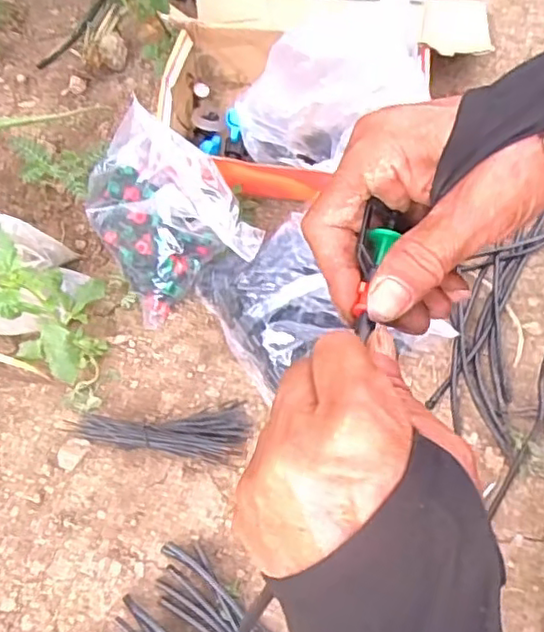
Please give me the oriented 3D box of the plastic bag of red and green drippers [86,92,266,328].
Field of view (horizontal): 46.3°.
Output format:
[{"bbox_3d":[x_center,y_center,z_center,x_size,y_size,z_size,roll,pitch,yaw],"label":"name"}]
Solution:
[{"bbox_3d":[-0.110,-0.104,0.666,0.135,0.133,0.192,-26,64,-13],"label":"plastic bag of red and green drippers"}]

